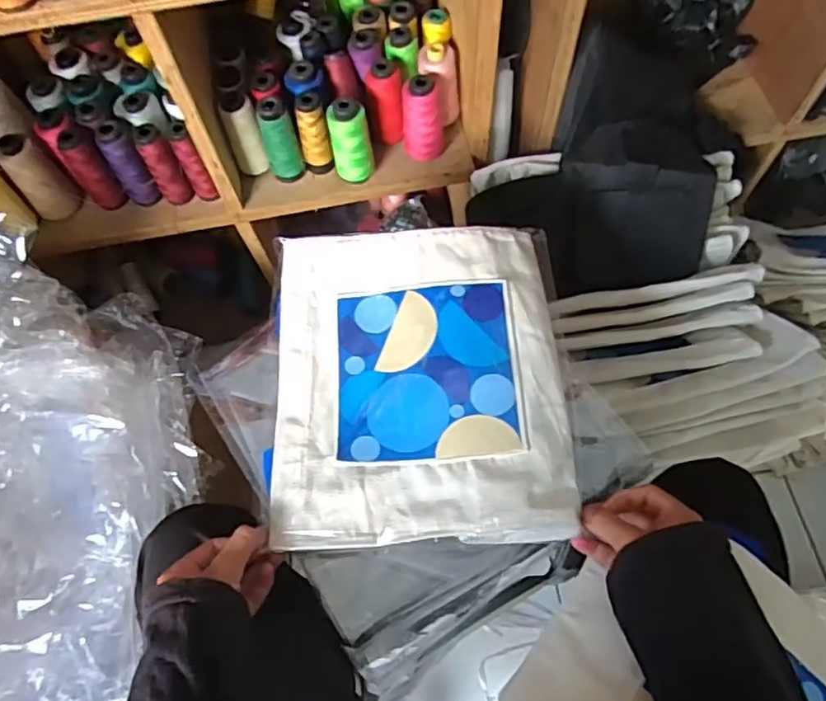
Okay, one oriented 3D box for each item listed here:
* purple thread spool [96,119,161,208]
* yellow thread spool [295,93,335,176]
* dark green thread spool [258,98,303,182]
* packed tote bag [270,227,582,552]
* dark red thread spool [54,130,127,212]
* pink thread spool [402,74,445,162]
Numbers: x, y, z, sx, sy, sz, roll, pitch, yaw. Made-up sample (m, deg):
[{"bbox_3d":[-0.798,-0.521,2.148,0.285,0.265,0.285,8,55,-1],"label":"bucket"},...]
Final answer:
[{"bbox_3d":[-0.364,-0.236,0.787,0.039,0.108,0.043,-35,68,-13],"label":"purple thread spool"},{"bbox_3d":[-0.128,-0.278,0.794,0.034,0.111,0.033,-1,65,2],"label":"yellow thread spool"},{"bbox_3d":[-0.170,-0.268,0.798,0.041,0.119,0.042,-1,65,2],"label":"dark green thread spool"},{"bbox_3d":[0.005,0.017,0.527,0.248,0.027,0.282,-2,65,1],"label":"packed tote bag"},{"bbox_3d":[-0.411,-0.230,0.788,0.043,0.104,0.054,-35,68,-13],"label":"dark red thread spool"},{"bbox_3d":[0.013,-0.302,0.802,0.054,0.108,0.045,-1,65,2],"label":"pink thread spool"}]

